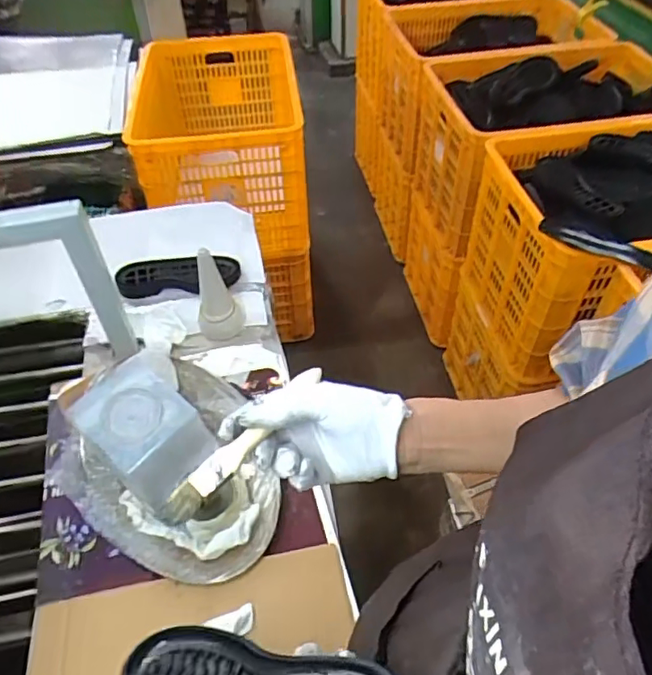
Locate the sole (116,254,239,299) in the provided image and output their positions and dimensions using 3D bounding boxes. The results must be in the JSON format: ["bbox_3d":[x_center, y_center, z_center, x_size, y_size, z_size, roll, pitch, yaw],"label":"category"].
[{"bbox_3d":[-0.242,-0.102,0.907,0.199,0.033,0.074,-3,48,-1],"label":"sole"}]

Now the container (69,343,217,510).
[{"bbox_3d":[-0.199,0.101,0.617,0.115,0.095,0.109,36,58,29],"label":"container"}]

